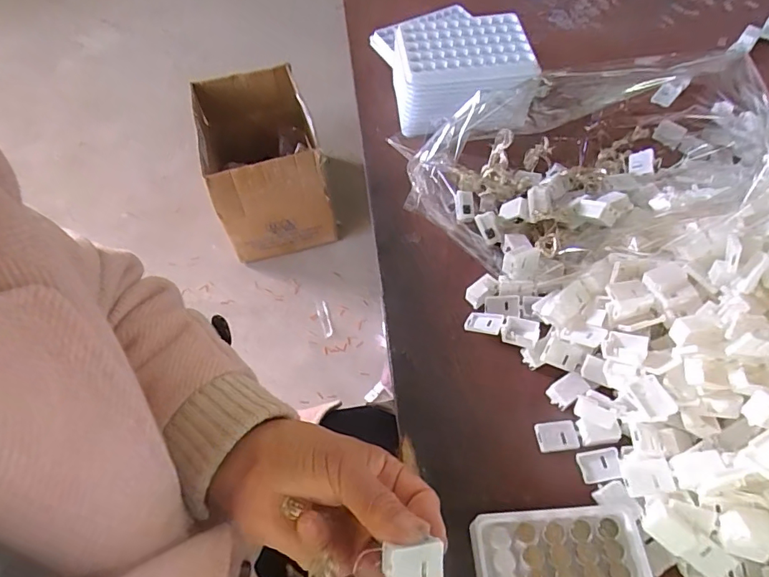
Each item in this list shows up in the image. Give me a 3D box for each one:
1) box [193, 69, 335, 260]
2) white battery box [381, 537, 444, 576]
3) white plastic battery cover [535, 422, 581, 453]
[{"bbox_3d":[-0.320,-0.335,1.298,0.271,0.298,0.442,-18,59,-9],"label":"box"},{"bbox_3d":[0.013,0.127,0.224,0.029,0.008,0.018,1,88,-18],"label":"white battery box"},{"bbox_3d":[0.121,0.104,0.343,0.028,0.005,0.019,-3,58,1],"label":"white plastic battery cover"}]

